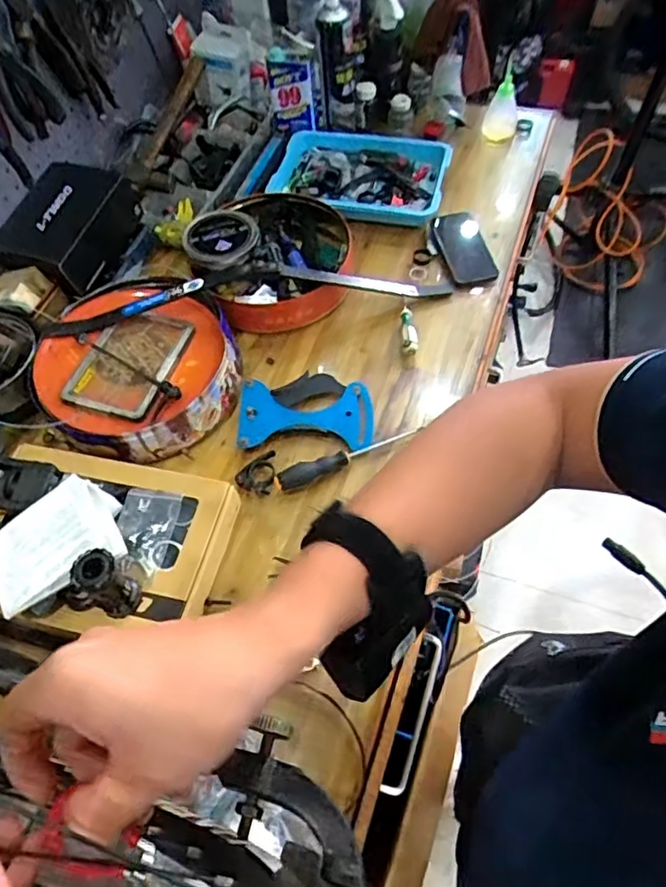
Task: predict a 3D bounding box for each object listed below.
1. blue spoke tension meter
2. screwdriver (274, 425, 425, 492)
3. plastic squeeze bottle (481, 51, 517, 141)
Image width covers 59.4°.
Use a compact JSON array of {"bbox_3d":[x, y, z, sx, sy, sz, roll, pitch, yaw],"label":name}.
[{"bbox_3d":[-0.039,-0.049,0.855,0.190,0.033,0.118,-2,58,4],"label":"blue spoke tension meter"},{"bbox_3d":[0.026,0.012,0.814,0.226,0.032,0.029,-26,60,-11],"label":"screwdriver"},{"bbox_3d":[0.376,-0.753,1.277,0.072,0.168,0.057,15,29,13],"label":"plastic squeeze bottle"}]

